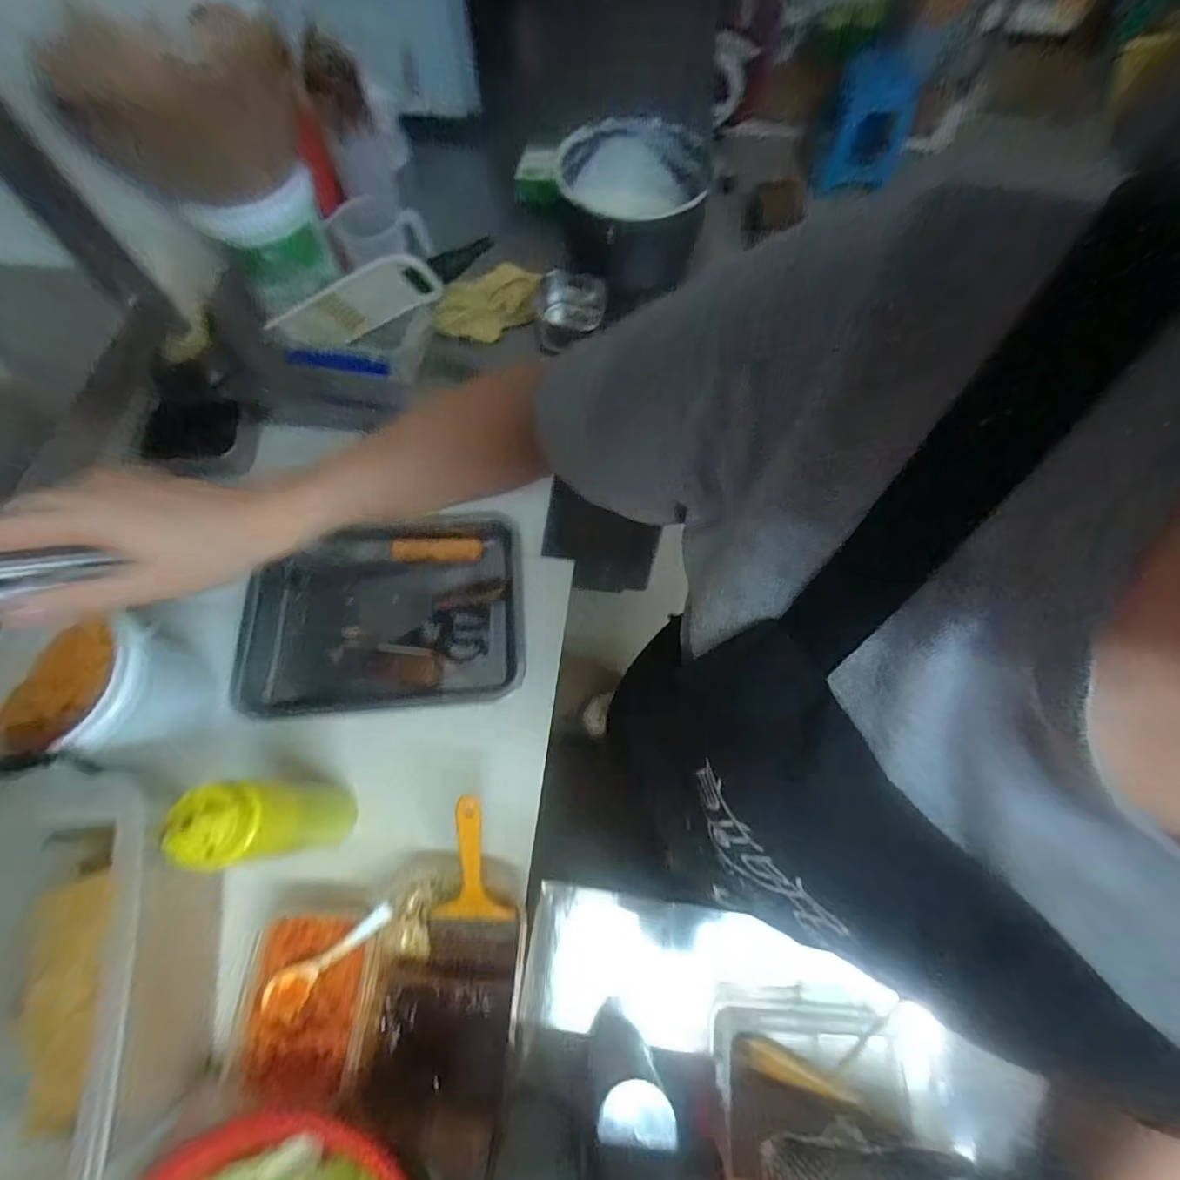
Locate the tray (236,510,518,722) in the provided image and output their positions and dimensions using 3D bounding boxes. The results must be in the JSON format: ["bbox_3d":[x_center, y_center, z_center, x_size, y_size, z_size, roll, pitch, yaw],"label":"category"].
[{"bbox_3d":[-0.260,0.029,0.664,0.337,0.048,0.249,-7,67,-3],"label":"tray"}]

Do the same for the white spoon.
[{"bbox_3d":[-0.255,0.360,0.502,0.154,0.022,0.034,-39,72,4],"label":"white spoon"}]

